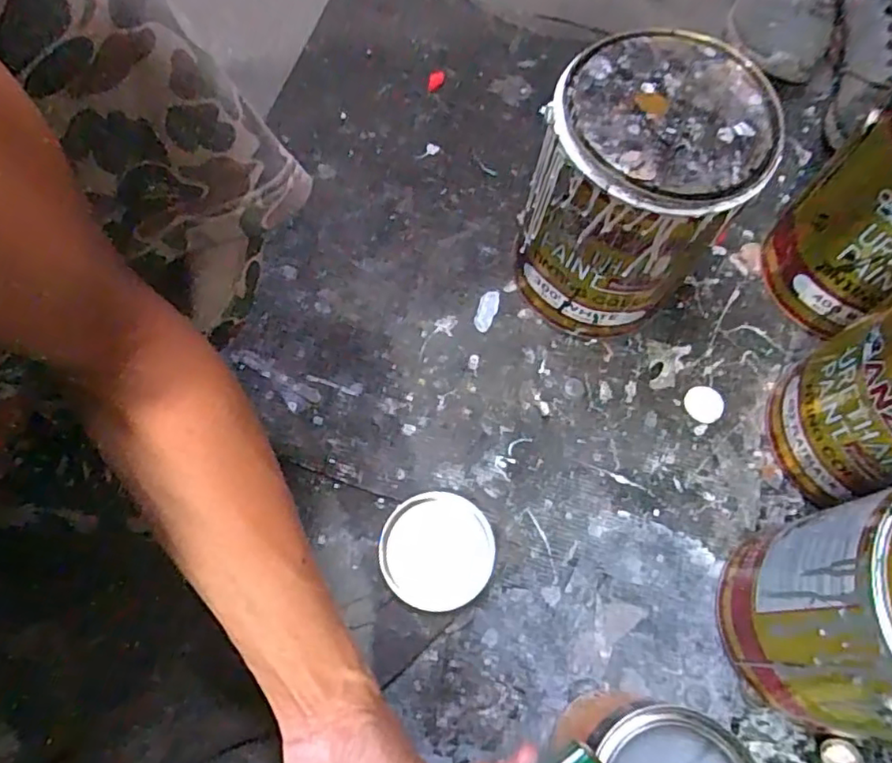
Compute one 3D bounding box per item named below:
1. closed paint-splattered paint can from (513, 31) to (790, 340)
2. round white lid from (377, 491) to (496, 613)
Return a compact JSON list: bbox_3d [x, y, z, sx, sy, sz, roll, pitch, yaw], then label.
[{"bbox_3d":[0.156,-0.149,0.532,0.147,0.219,0.155,0,70,-1],"label":"closed paint-splattered paint can"},{"bbox_3d":[-0.009,0.139,0.508,0.090,0.026,0.092,0,70,-1],"label":"round white lid"}]

